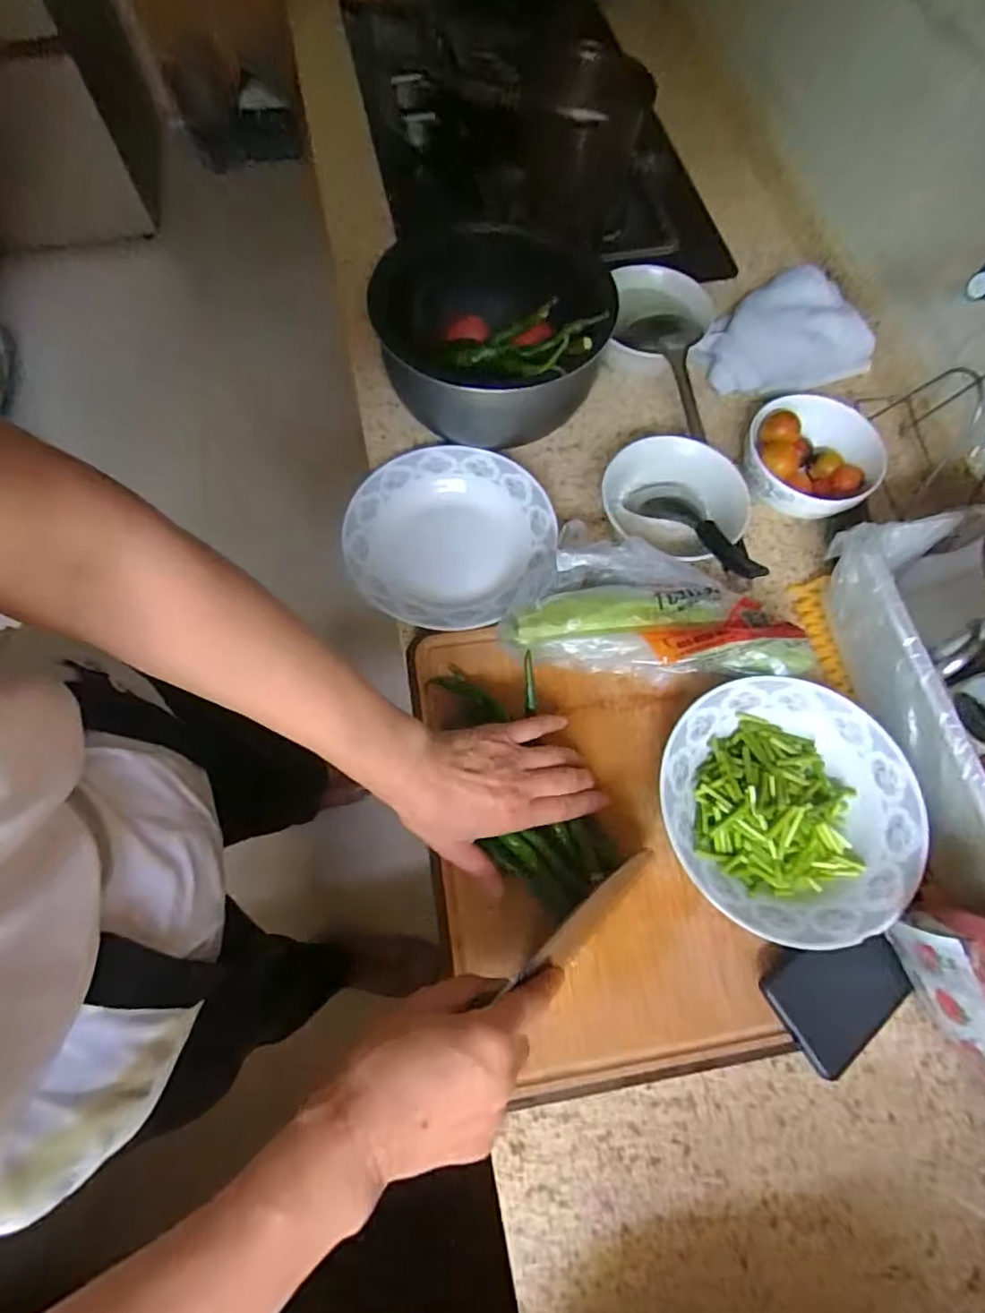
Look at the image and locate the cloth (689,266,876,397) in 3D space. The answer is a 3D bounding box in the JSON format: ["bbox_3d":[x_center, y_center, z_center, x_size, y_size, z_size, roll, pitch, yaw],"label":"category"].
[{"bbox_3d":[0.311,-0.339,0.660,0.163,0.067,0.120,-22,70,-9],"label":"cloth"}]

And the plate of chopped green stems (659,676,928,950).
[{"bbox_3d":[0.226,0.116,0.478,0.186,0.049,0.189,1,70,-2],"label":"plate of chopped green stems"}]

